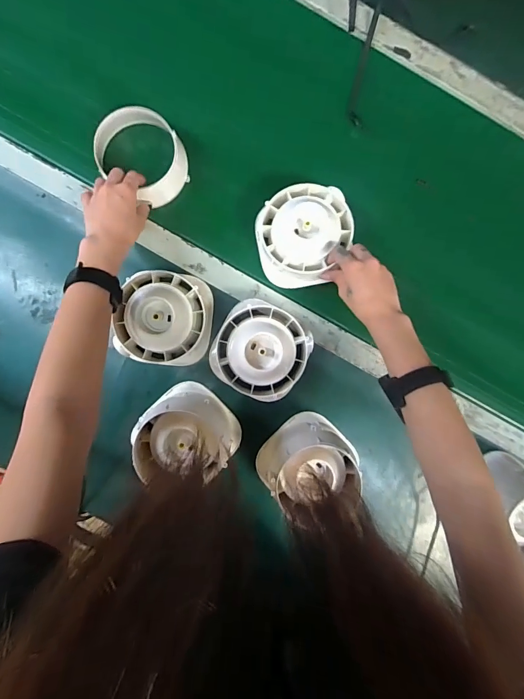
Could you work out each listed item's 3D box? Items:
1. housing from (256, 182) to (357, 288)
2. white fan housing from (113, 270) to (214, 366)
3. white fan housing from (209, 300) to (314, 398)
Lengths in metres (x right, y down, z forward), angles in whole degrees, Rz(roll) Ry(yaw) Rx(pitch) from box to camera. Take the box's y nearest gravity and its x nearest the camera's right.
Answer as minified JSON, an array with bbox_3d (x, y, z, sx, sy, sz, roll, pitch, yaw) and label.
[{"bbox_3d":[0.062,-0.165,0.539,0.134,0.060,0.135,-9,92,-1],"label":"housing"},{"bbox_3d":[-0.138,-0.044,0.528,0.123,0.065,0.128,7,92,-2],"label":"white fan housing"},{"bbox_3d":[-0.002,0.002,0.536,0.128,0.063,0.126,0,92,-1],"label":"white fan housing"}]

